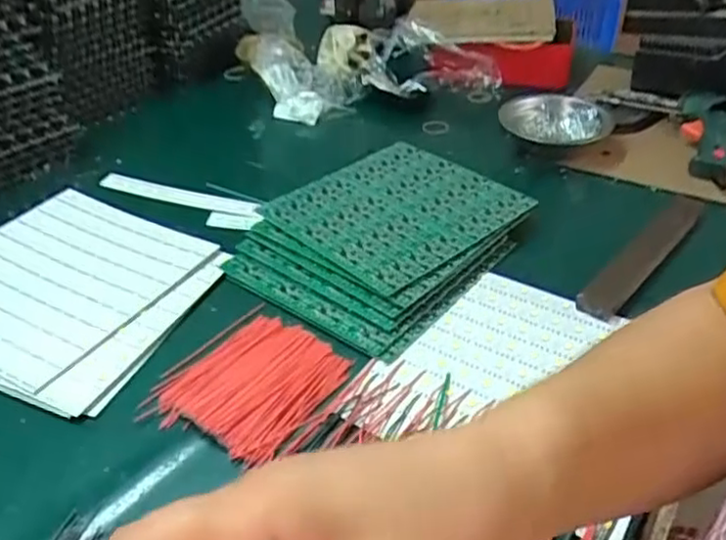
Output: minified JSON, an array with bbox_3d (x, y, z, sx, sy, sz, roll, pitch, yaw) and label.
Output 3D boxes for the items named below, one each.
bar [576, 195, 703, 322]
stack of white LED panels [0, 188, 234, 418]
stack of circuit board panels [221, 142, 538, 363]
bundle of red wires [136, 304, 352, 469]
[{"bbox_3d":[0.264,-0.017,0.635,0.034,0.019,0.222,29,47,31],"label":"bar"},{"bbox_3d":[-0.267,0.010,0.608,0.238,0.011,0.232,15,41,18],"label":"stack of white LED panels"},{"bbox_3d":[0.022,-0.038,0.651,0.198,0.033,0.250,27,46,30],"label":"stack of circuit board panels"},{"bbox_3d":[-0.085,0.082,0.518,0.118,0.006,0.124,22,43,25],"label":"bundle of red wires"}]

